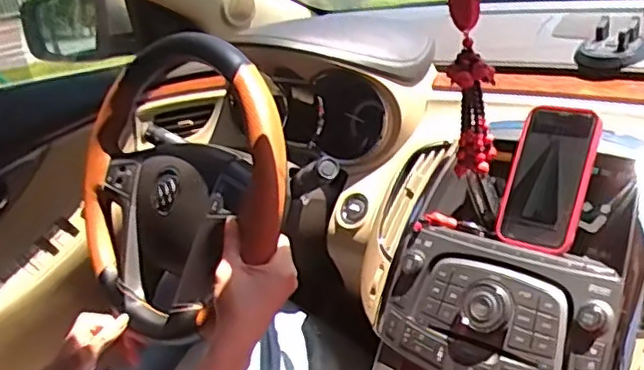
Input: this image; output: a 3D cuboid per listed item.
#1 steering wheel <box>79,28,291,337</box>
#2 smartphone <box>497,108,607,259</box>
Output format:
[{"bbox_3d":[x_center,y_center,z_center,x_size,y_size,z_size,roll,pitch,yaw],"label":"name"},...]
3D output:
[{"bbox_3d":[-0.173,0.003,0.786,0.067,0.359,0.337,5,40,-52],"label":"steering wheel"},{"bbox_3d":[0.235,-0.007,0.676,0.080,0.151,0.017,16,-3,33],"label":"smartphone"}]

